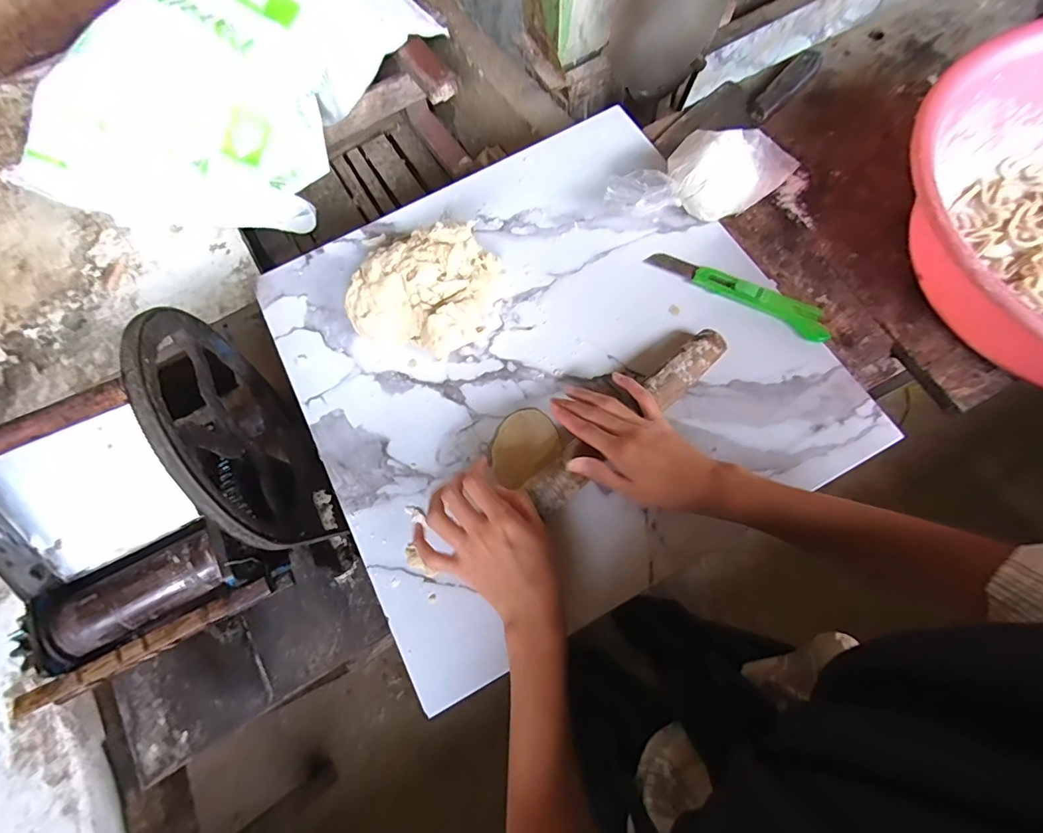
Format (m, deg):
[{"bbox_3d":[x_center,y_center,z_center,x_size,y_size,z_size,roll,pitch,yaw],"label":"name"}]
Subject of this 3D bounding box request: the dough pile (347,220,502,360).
[{"bbox_3d":[-0.102,-0.136,0.485,0.146,0.064,0.138,0,71,1],"label":"dough pile"}]

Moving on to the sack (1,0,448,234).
[{"bbox_3d":[-0.466,-0.584,0.810,0.416,0.202,0.648,20,74,7],"label":"sack"}]

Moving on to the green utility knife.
[{"bbox_3d":[0.227,-0.133,0.492,0.191,0.018,0.032,31,75,11],"label":"green utility knife"}]

